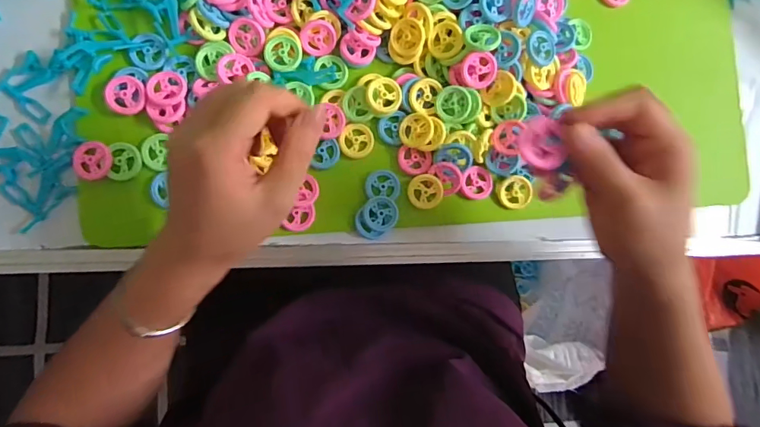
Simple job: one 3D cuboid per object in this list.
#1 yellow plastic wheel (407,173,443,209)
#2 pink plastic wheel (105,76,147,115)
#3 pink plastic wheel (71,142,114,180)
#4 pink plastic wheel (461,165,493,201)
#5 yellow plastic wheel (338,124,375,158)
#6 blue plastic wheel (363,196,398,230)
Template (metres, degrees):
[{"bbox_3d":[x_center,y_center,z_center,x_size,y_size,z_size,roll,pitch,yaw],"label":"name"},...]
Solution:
[{"bbox_3d":[0.039,-0.018,0.388,0.029,0.004,0.029,0,100,2],"label":"yellow plastic wheel"},{"bbox_3d":[-0.200,-0.094,0.358,0.029,0.007,0.032,-19,88,-11],"label":"pink plastic wheel"},{"bbox_3d":[-0.225,-0.042,0.354,0.030,0.007,0.030,1,85,-9],"label":"pink plastic wheel"},{"bbox_3d":[0.085,-0.027,0.402,0.030,0.006,0.029,1,85,-9],"label":"pink plastic wheel"},{"bbox_3d":[-0.019,-0.062,0.384,0.029,0.004,0.029,1,85,-9],"label":"yellow plastic wheel"},{"bbox_3d":[0.001,0.000,0.382,0.029,0.007,0.028,1,85,-9],"label":"blue plastic wheel"}]

